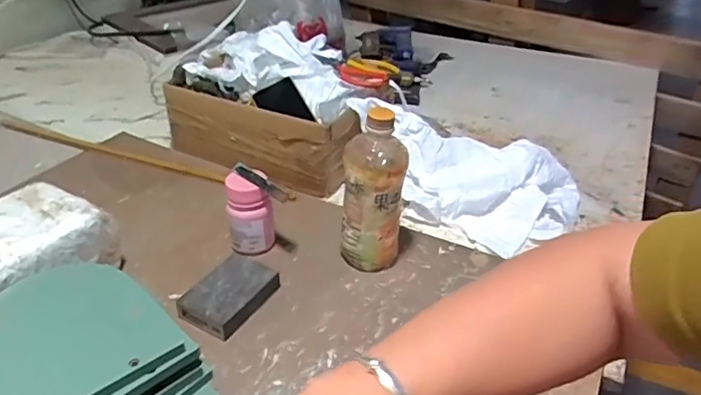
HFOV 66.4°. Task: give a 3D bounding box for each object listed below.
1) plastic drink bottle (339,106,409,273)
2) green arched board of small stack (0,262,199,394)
[{"bbox_3d":[0.027,-0.003,0.634,0.070,0.210,0.058,5,35,4],"label":"plastic drink bottle"},{"bbox_3d":[-0.255,0.118,0.482,0.144,0.008,0.180,-24,42,-32],"label":"green arched board of small stack"}]

